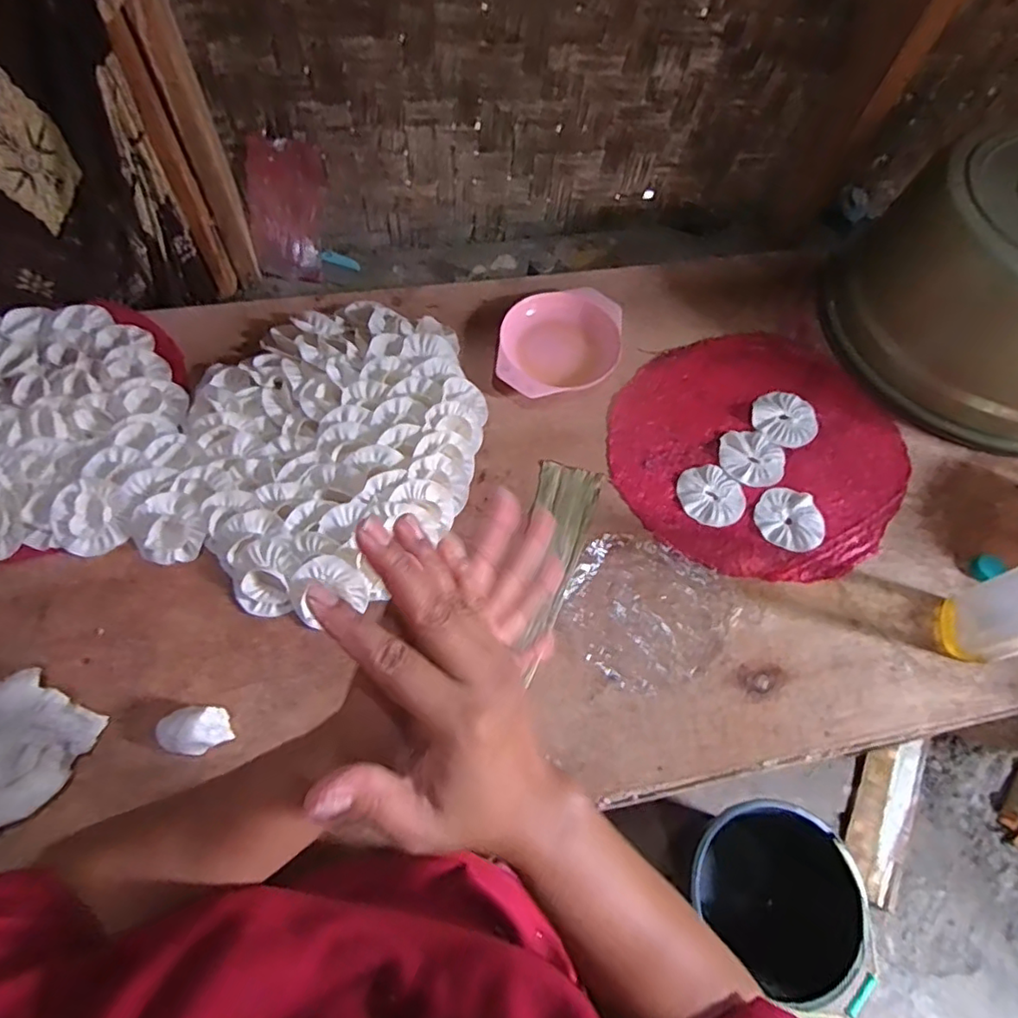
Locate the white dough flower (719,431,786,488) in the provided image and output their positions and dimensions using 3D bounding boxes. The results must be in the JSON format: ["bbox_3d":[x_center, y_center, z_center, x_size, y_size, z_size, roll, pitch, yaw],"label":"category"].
[{"bbox_3d":[0.288,-0.059,0.713,0.074,0.007,0.071,-4,64,-6],"label":"white dough flower"}]

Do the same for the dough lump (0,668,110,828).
[{"bbox_3d":[-0.401,0.179,0.494,0.089,0.057,0.124,-33,70,-18],"label":"dough lump"}]

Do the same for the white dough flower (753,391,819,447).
[{"bbox_3d":[0.337,-0.112,0.741,0.077,0.009,0.077,2,63,-3],"label":"white dough flower"}]

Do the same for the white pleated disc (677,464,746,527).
[{"bbox_3d":[0.231,-0.017,0.689,0.073,0.006,0.076,2,63,-3],"label":"white pleated disc"}]

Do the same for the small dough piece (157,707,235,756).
[{"bbox_3d":[-0.269,0.193,0.520,0.058,0.034,0.037,-5,64,-6],"label":"small dough piece"}]

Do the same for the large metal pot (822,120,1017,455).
[{"bbox_3d":[0.614,-0.249,0.715,0.299,0.196,0.339,-25,68,-16],"label":"large metal pot"}]

